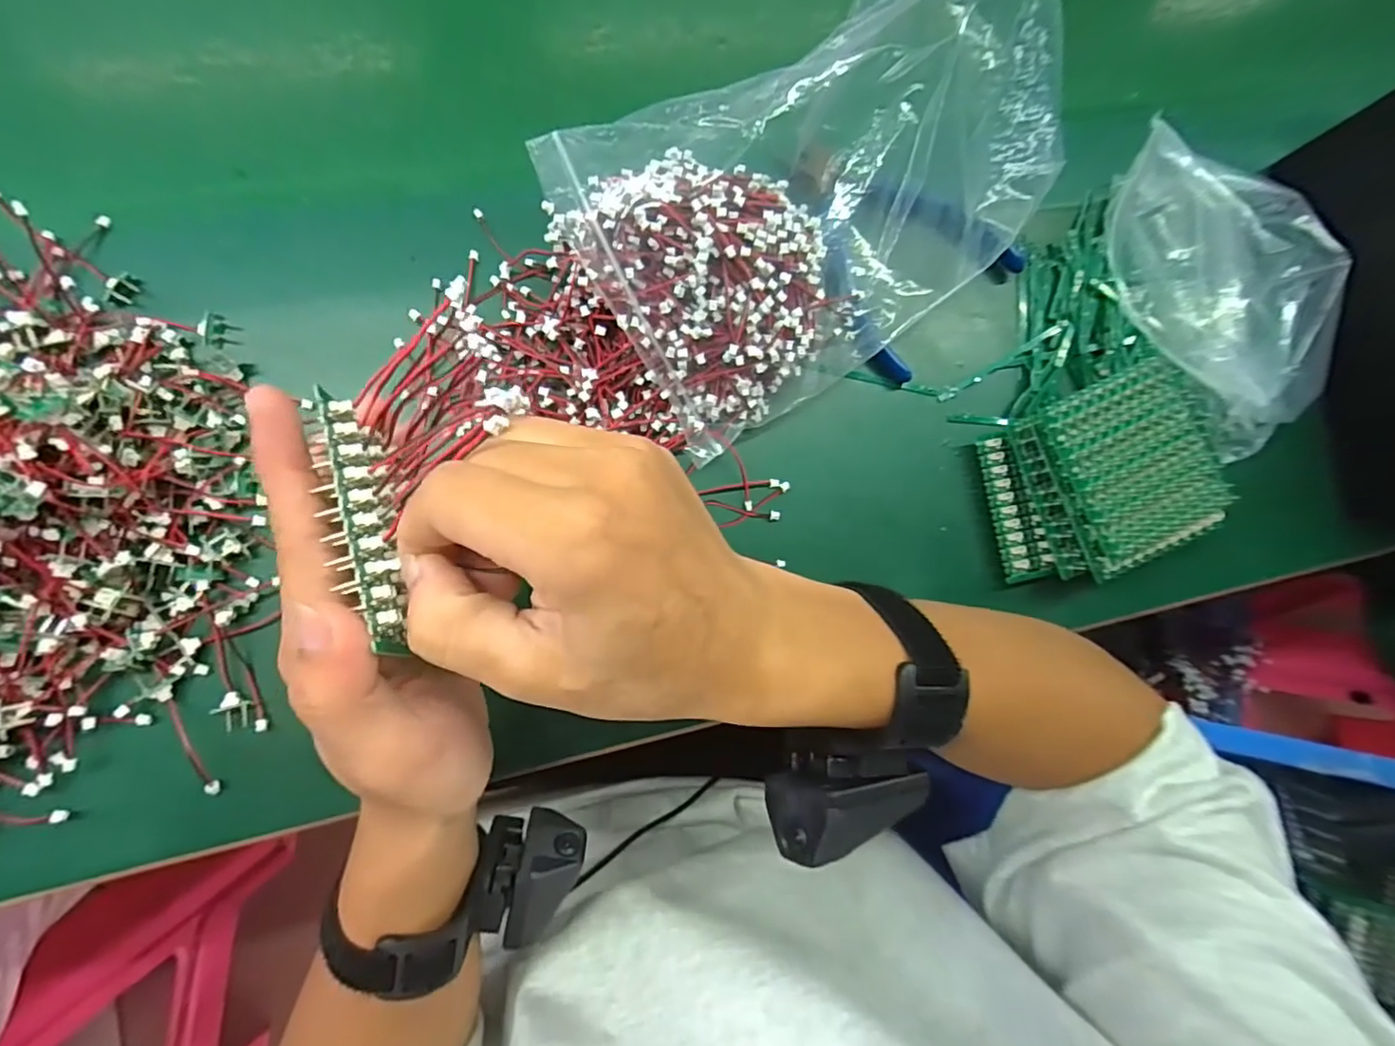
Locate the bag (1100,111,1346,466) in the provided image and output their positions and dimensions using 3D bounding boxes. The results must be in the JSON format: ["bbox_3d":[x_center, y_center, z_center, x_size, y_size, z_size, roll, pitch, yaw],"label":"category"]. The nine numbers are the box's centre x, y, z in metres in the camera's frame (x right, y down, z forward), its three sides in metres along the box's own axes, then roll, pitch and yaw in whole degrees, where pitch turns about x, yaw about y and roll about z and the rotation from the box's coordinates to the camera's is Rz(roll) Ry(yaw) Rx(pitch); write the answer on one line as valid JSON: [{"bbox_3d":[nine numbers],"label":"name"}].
[{"bbox_3d":[0.280,-0.125,0.324,0.068,0.067,0.183,-22,89,-9],"label":"bag"}]

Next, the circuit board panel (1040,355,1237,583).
[{"bbox_3d":[0.232,-0.032,0.312,0.084,0.009,0.093,-23,90,-7],"label":"circuit board panel"}]

